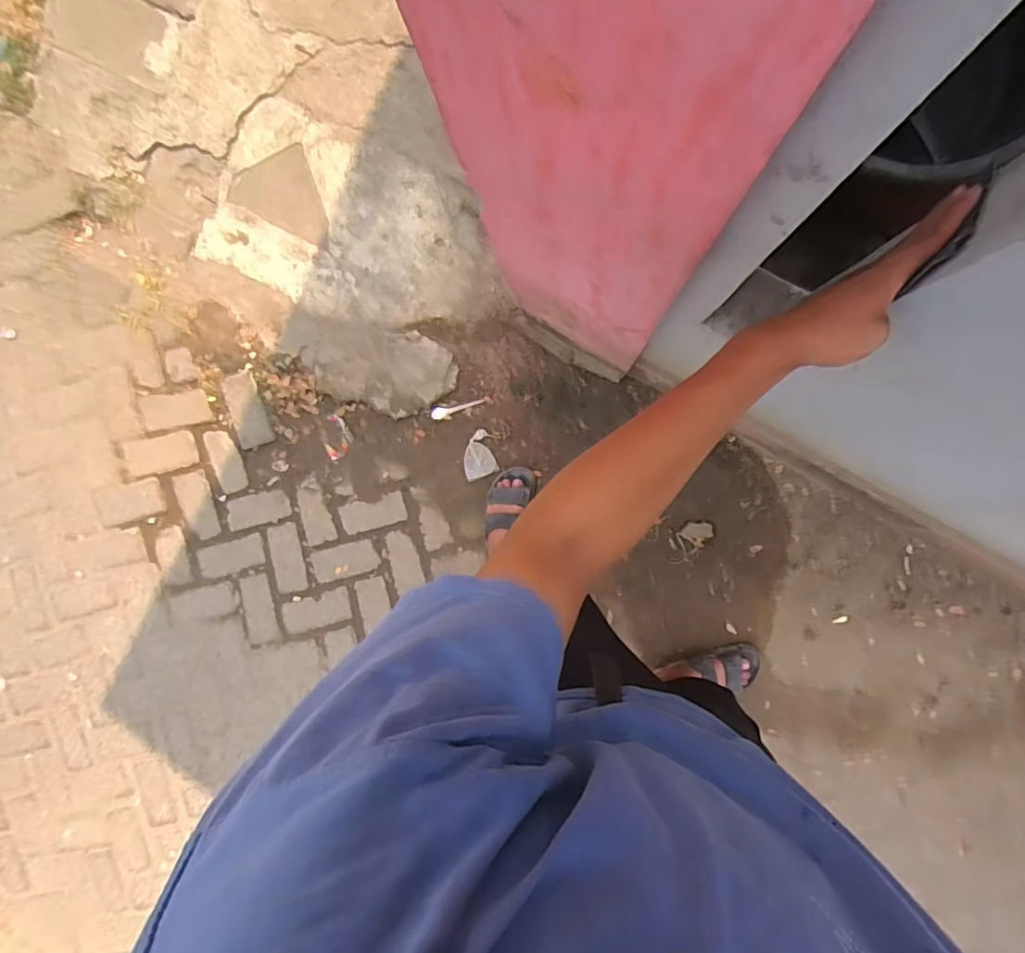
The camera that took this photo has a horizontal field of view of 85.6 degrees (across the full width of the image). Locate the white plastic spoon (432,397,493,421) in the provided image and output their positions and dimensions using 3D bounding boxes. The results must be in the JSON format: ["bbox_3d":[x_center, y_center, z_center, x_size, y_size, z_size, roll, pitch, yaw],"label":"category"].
[{"bbox_3d":[-0.139,-0.187,1.509,0.166,0.014,0.032,-13,93,8],"label":"white plastic spoon"}]

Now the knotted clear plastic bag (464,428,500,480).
[{"bbox_3d":[-0.093,-0.058,1.505,0.090,0.012,0.126,-13,91,7],"label":"knotted clear plastic bag"}]

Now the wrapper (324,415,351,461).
[{"bbox_3d":[-0.503,-0.113,1.563,0.082,0.013,0.118,-21,91,7],"label":"wrapper"}]

